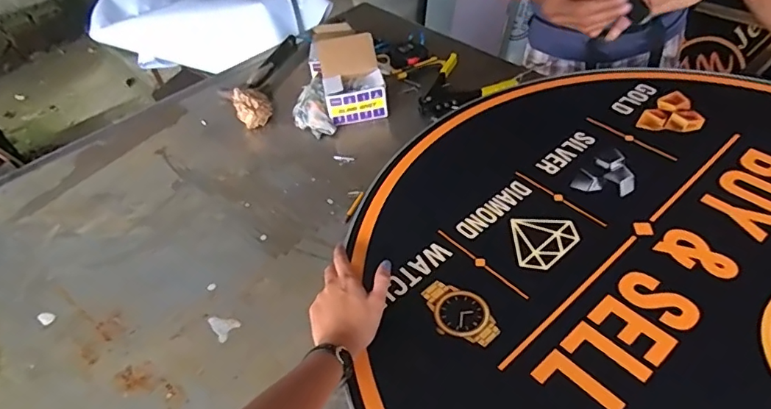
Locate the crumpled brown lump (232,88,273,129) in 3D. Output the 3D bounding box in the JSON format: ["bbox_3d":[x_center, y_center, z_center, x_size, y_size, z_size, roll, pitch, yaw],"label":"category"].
[{"bbox_3d":[-0.300,-0.219,1.152,0.078,0.083,0.064,-18,46,-9],"label":"crumpled brown lump"}]

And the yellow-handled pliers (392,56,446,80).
[{"bbox_3d":[0.080,-0.334,1.231,0.127,0.008,0.041,-21,60,-5],"label":"yellow-handled pliers"}]

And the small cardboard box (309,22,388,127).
[{"bbox_3d":[-0.085,-0.288,1.153,0.140,0.147,0.195,-16,46,-7],"label":"small cardboard box"}]

